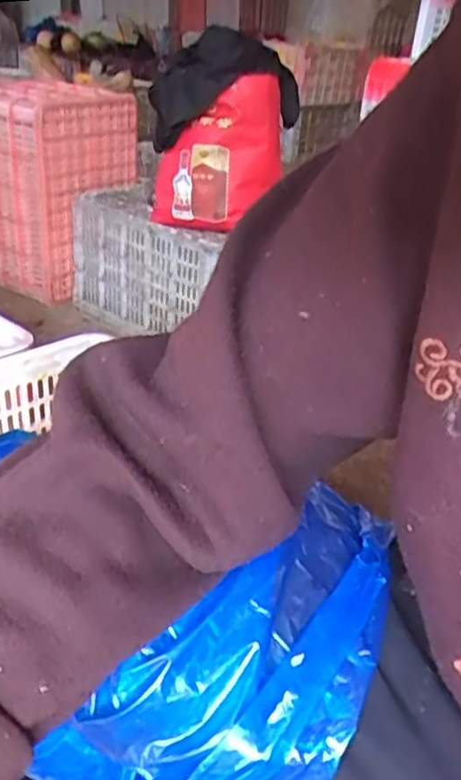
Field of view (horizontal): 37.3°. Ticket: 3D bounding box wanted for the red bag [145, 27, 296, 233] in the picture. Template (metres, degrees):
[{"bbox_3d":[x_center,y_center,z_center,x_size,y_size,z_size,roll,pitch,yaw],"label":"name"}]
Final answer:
[{"bbox_3d":[-0.018,-0.514,1.387,0.262,0.362,0.190,9,26,4],"label":"red bag"}]

